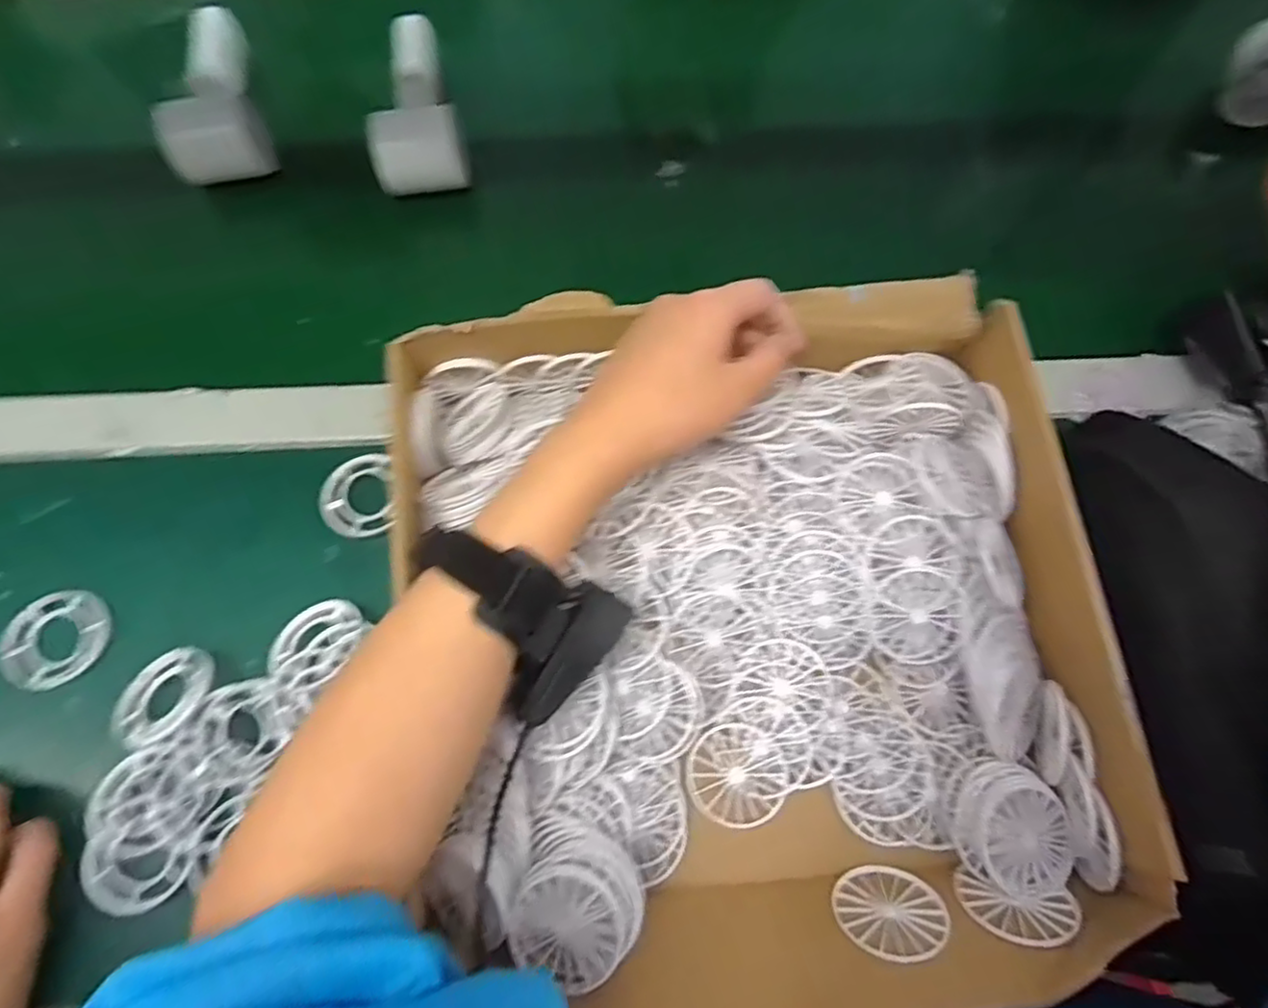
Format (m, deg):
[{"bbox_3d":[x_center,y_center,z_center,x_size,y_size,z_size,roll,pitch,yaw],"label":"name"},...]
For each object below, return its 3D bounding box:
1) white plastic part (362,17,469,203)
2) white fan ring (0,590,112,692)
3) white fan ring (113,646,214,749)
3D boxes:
[{"bbox_3d":[-0.165,-0.305,0.494,0.063,0.045,0.153,-11,71,-6],"label":"white plastic part"},{"bbox_3d":[-0.332,0.078,0.382,0.055,0.011,0.052,1,70,-2],"label":"white fan ring"},{"bbox_3d":[-0.251,0.102,0.356,0.052,0.007,0.052,-10,51,12],"label":"white fan ring"}]

